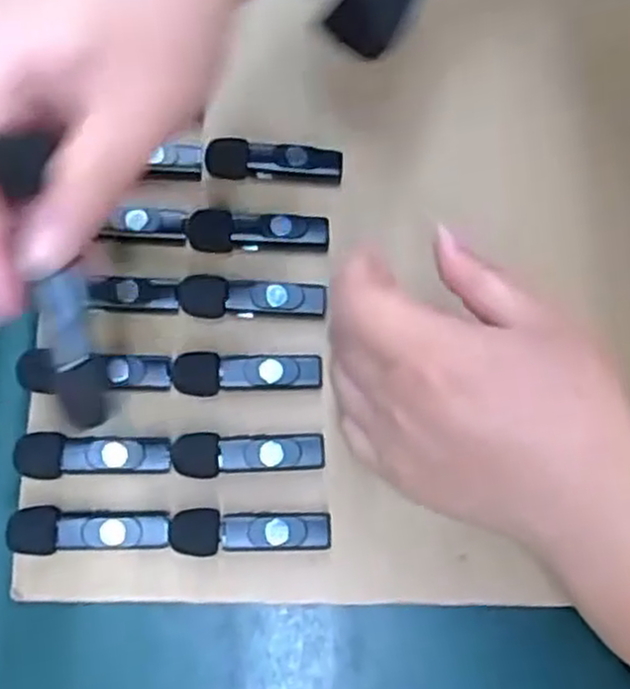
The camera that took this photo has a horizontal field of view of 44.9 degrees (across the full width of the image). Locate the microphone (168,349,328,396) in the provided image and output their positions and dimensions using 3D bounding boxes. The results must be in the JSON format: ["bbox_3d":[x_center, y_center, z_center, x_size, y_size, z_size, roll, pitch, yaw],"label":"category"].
[{"bbox_3d":[-0.030,0.012,0.337,0.065,0.009,0.018,-4,75,1],"label":"microphone"}]

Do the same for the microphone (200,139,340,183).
[{"bbox_3d":[-0.019,-0.087,0.362,0.063,0.015,0.017,0,76,2],"label":"microphone"}]

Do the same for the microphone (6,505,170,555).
[{"bbox_3d":[-0.094,0.076,0.317,0.064,0.012,0.019,-4,75,1],"label":"microphone"}]

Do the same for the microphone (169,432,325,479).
[{"bbox_3d":[-0.029,0.046,0.328,0.064,0.009,0.018,-4,75,1],"label":"microphone"}]

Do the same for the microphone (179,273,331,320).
[{"bbox_3d":[-0.029,-0.022,0.345,0.066,0.010,0.019,1,76,2],"label":"microphone"}]

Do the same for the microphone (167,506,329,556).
[{"bbox_3d":[-0.027,0.078,0.320,0.066,0.010,0.019,-4,75,1],"label":"microphone"}]

